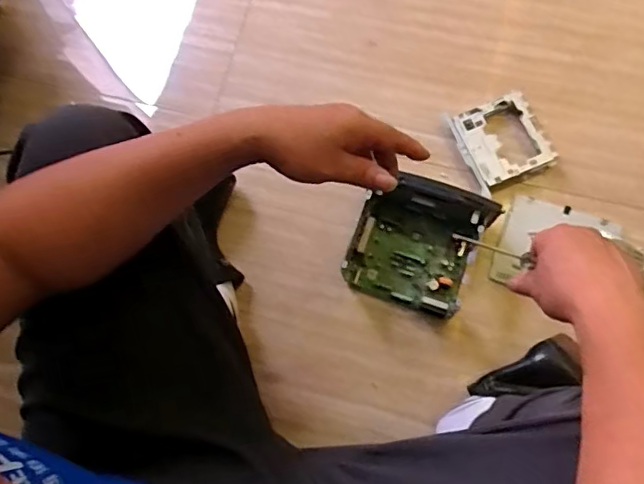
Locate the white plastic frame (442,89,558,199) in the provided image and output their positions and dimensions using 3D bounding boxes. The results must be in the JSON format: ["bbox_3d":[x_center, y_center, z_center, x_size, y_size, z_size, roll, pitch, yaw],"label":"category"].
[{"bbox_3d":[0.298,-0.169,0.939,0.141,0.032,0.151,-26,74,-3],"label":"white plastic frame"}]

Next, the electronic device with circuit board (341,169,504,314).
[{"bbox_3d":[0.142,0.004,0.859,0.180,0.120,0.165,20,75,8],"label":"electronic device with circuit board"}]

